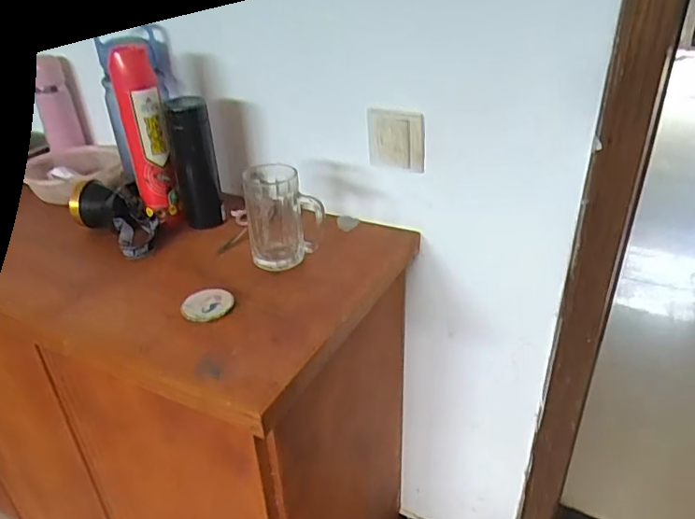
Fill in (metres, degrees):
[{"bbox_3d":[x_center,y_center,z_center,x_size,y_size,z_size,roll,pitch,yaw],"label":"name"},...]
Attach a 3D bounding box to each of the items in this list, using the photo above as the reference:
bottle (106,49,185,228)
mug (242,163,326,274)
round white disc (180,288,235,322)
[{"bbox_3d":[-0.312,-0.186,0.878,0.062,0.268,0.057,-14,32,-18],"label":"bottle"},{"bbox_3d":[-0.093,-0.067,0.823,0.104,0.132,0.095,-5,30,-3],"label":"mug"},{"bbox_3d":[-0.182,0.057,0.744,0.068,0.012,0.065,-2,30,1],"label":"round white disc"}]

